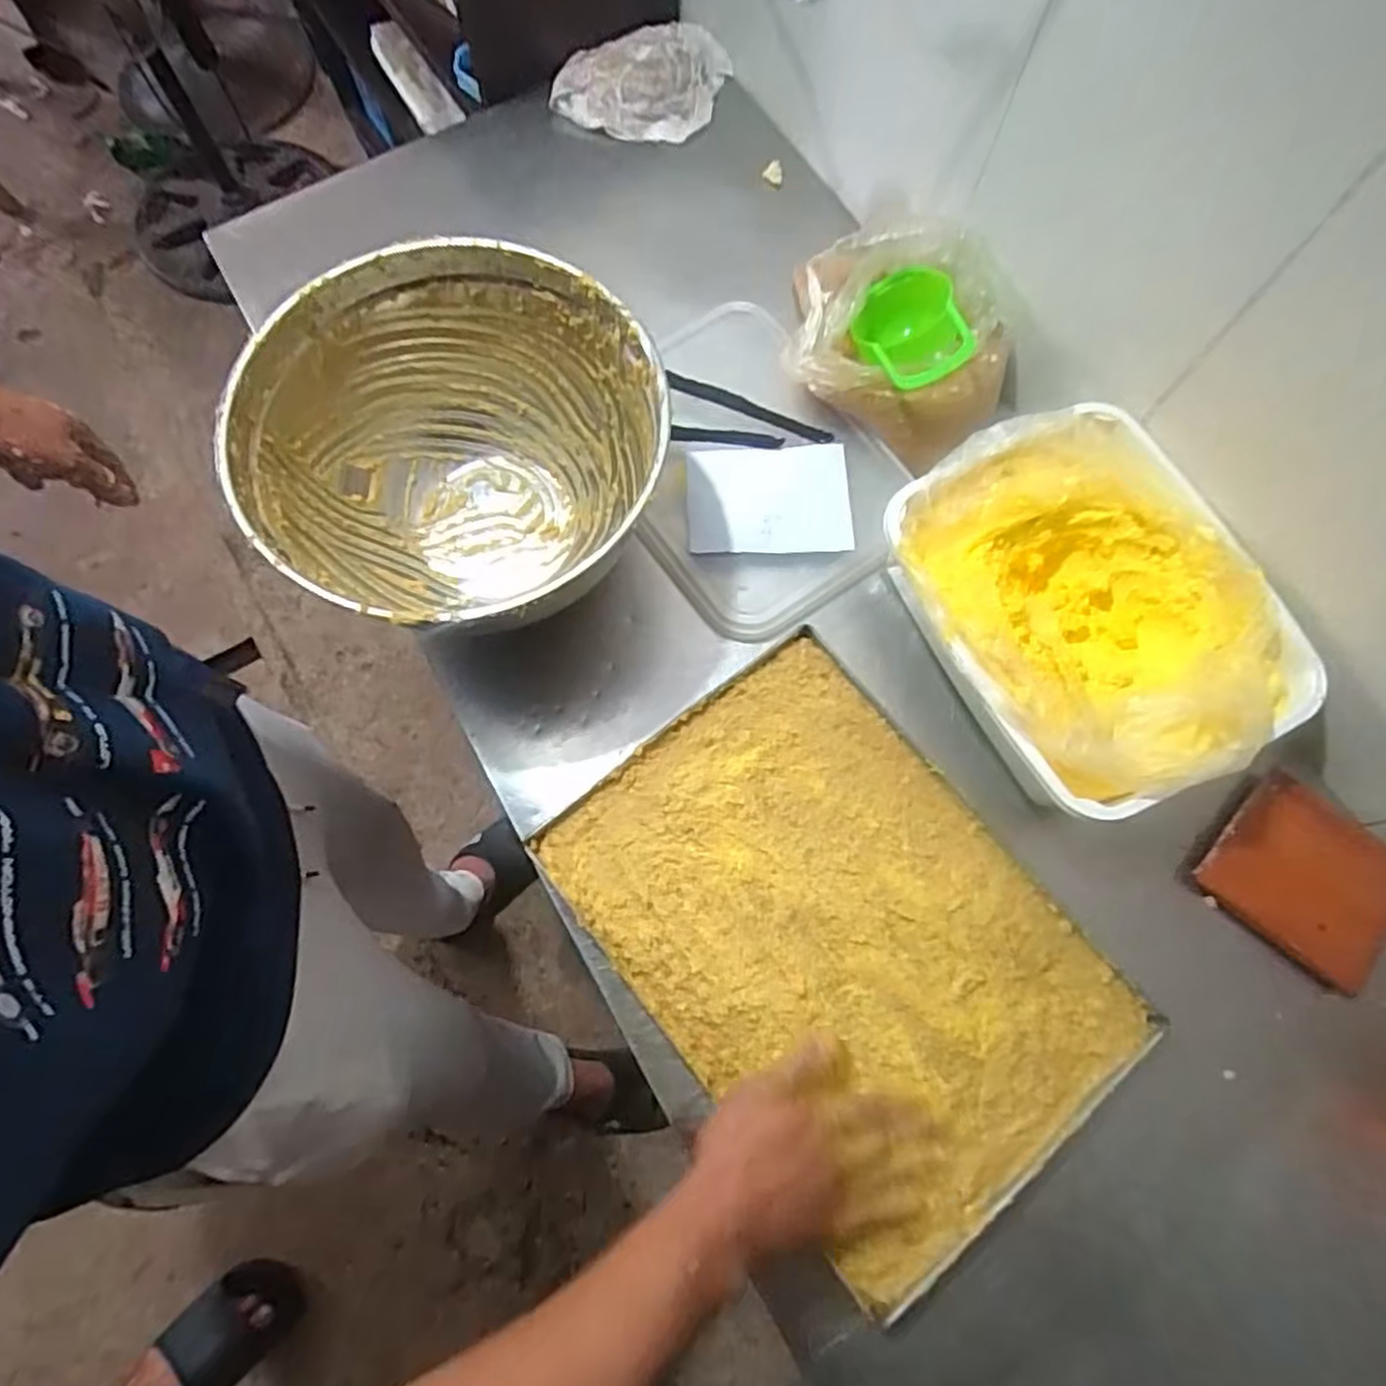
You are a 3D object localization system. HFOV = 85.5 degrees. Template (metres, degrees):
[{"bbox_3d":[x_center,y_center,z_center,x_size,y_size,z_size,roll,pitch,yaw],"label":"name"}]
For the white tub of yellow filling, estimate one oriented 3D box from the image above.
[{"bbox_3d":[0.307,-0.065,0.612,0.237,0.101,0.299,-25,75,-10],"label":"white tub of yellow filling"}]

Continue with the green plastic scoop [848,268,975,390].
[{"bbox_3d":[0.192,-0.331,0.681,0.081,0.065,0.153,-5,48,-4],"label":"green plastic scoop"}]

